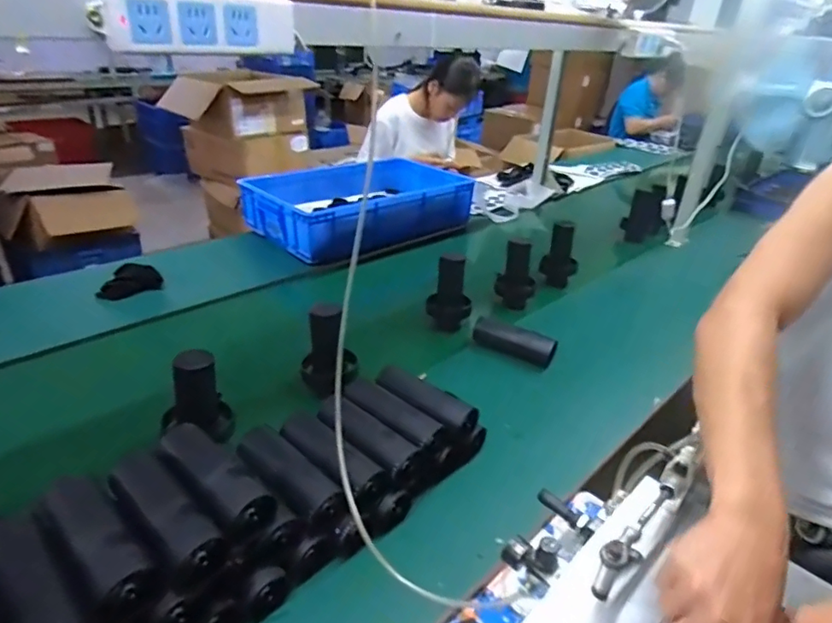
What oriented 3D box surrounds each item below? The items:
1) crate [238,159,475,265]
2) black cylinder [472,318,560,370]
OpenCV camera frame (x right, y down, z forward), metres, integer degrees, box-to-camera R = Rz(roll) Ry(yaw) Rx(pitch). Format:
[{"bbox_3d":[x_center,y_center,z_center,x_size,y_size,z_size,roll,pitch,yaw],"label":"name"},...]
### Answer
[{"bbox_3d":[-0.167,-0.343,1.652,0.426,0.140,0.681,26,36,36],"label":"crate"},{"bbox_3d":[0.191,0.064,1.051,0.170,0.068,0.056,19,32,27],"label":"black cylinder"}]

